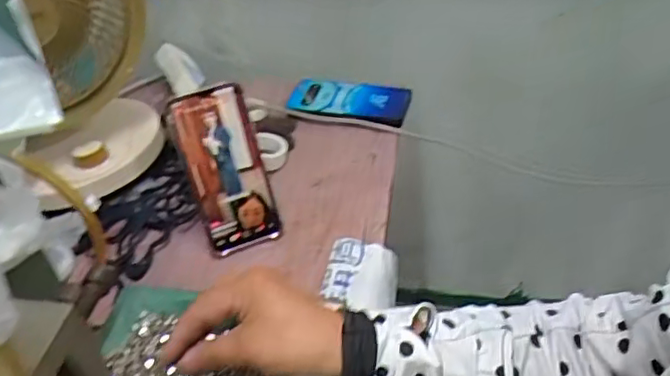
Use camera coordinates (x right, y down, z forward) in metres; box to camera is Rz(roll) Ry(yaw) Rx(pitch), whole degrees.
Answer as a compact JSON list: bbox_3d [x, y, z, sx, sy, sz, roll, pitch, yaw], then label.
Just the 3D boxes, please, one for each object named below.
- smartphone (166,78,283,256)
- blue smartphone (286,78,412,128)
[{"bbox_3d":[-0.110,-0.016,0.611,0.076,0.164,0.016,-20,16,-17],"label":"smartphone"},{"bbox_3d":[0.018,-0.119,0.805,0.155,0.014,0.074,9,43,14],"label":"blue smartphone"}]

